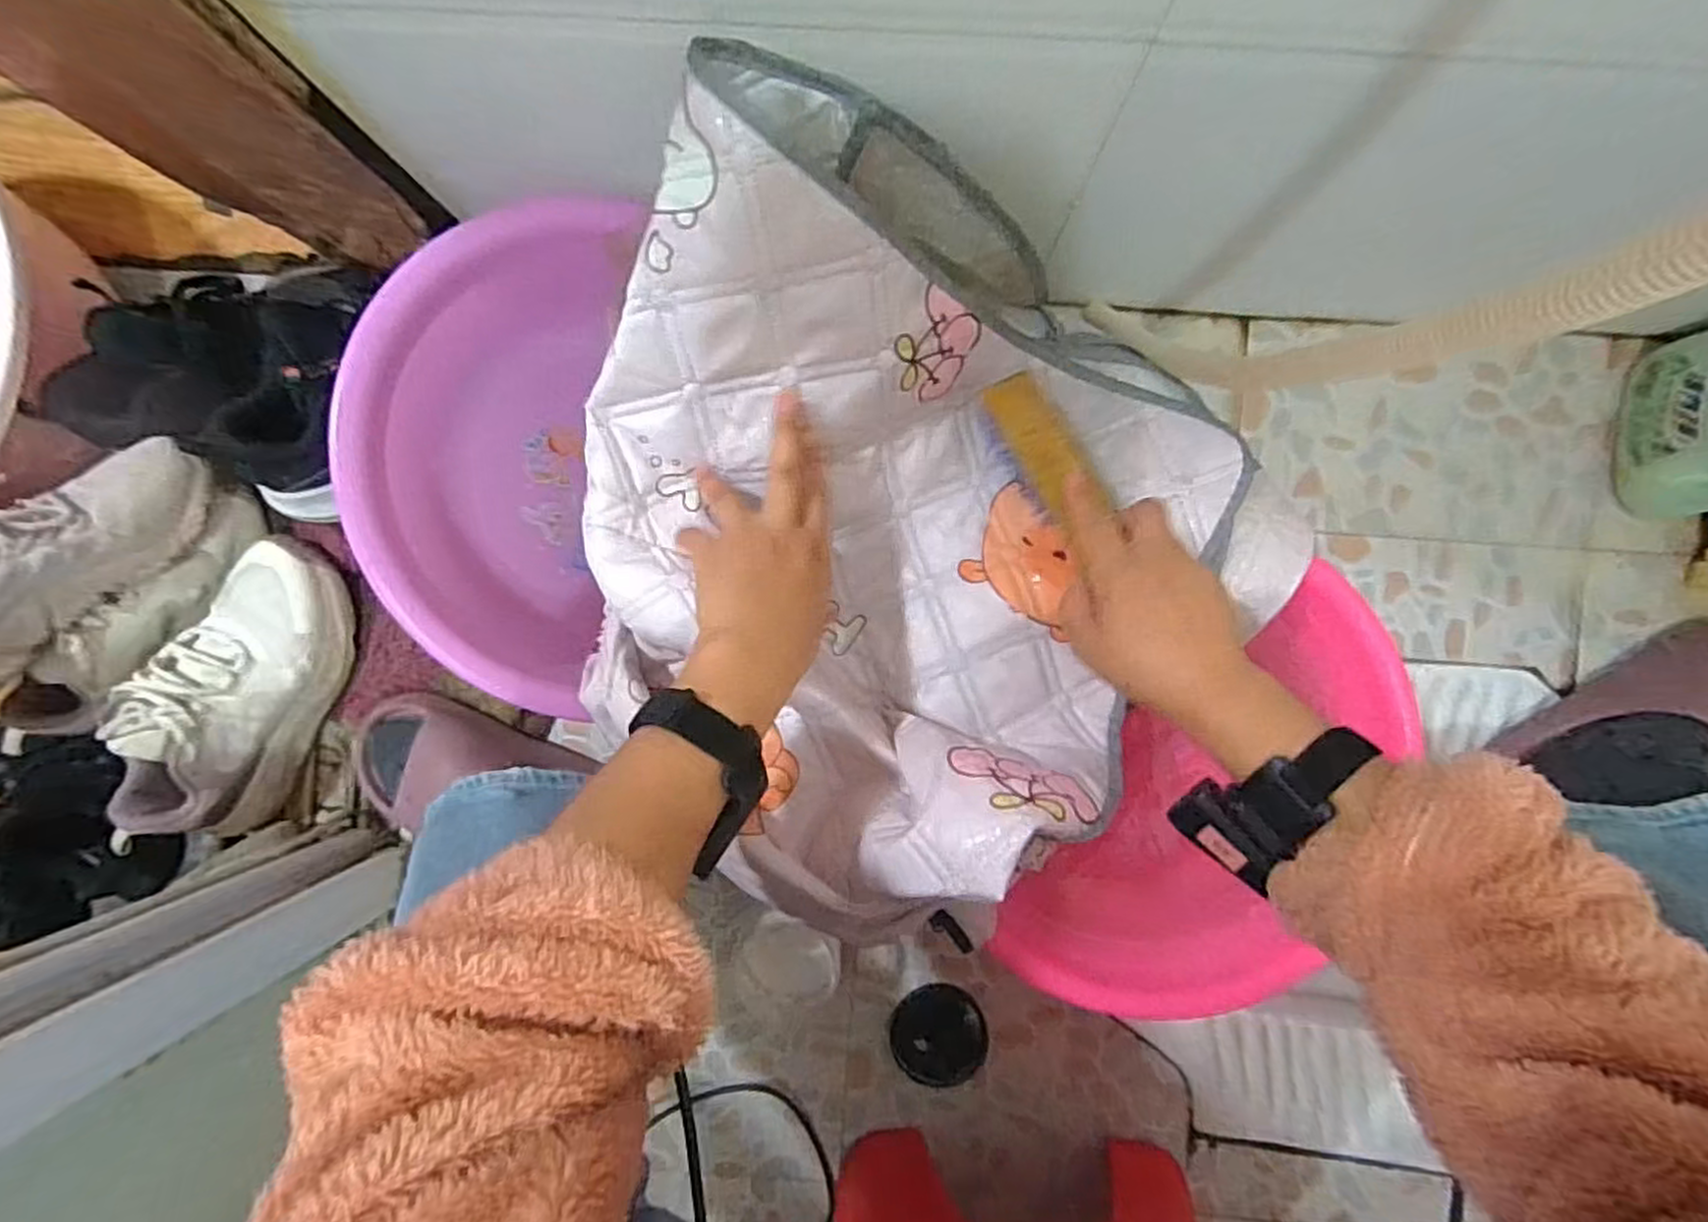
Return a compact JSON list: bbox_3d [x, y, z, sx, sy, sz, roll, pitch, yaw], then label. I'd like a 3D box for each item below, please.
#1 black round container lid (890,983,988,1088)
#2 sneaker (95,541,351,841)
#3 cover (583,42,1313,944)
[{"bbox_3d":[0.074,0.371,0.664,0.080,0.008,0.084,0,89,1],"label":"black round container lid"},{"bbox_3d":[-0.487,0.067,0.602,0.095,0.090,0.247,27,90,1],"label":"sneaker"},{"bbox_3d":[0.045,-0.023,0.453,0.422,0.169,0.404,27,90,1],"label":"cover"}]

